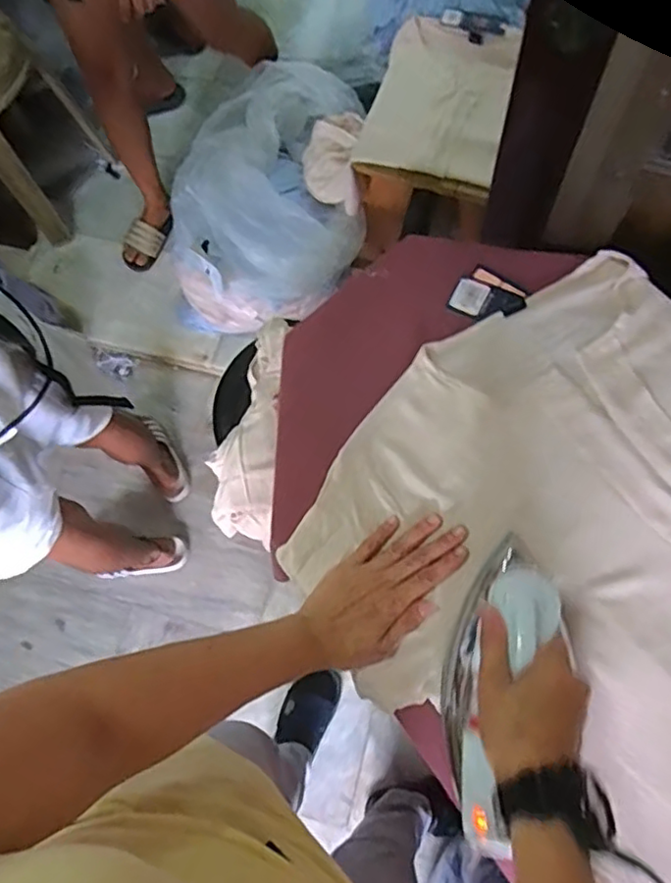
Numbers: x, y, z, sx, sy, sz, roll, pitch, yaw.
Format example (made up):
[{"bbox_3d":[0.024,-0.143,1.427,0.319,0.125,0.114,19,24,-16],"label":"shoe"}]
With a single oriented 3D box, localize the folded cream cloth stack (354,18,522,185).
[{"bbox_3d":[0.187,-0.610,1.080,0.247,0.047,0.316,16,73,8],"label":"folded cream cloth stack"}]

